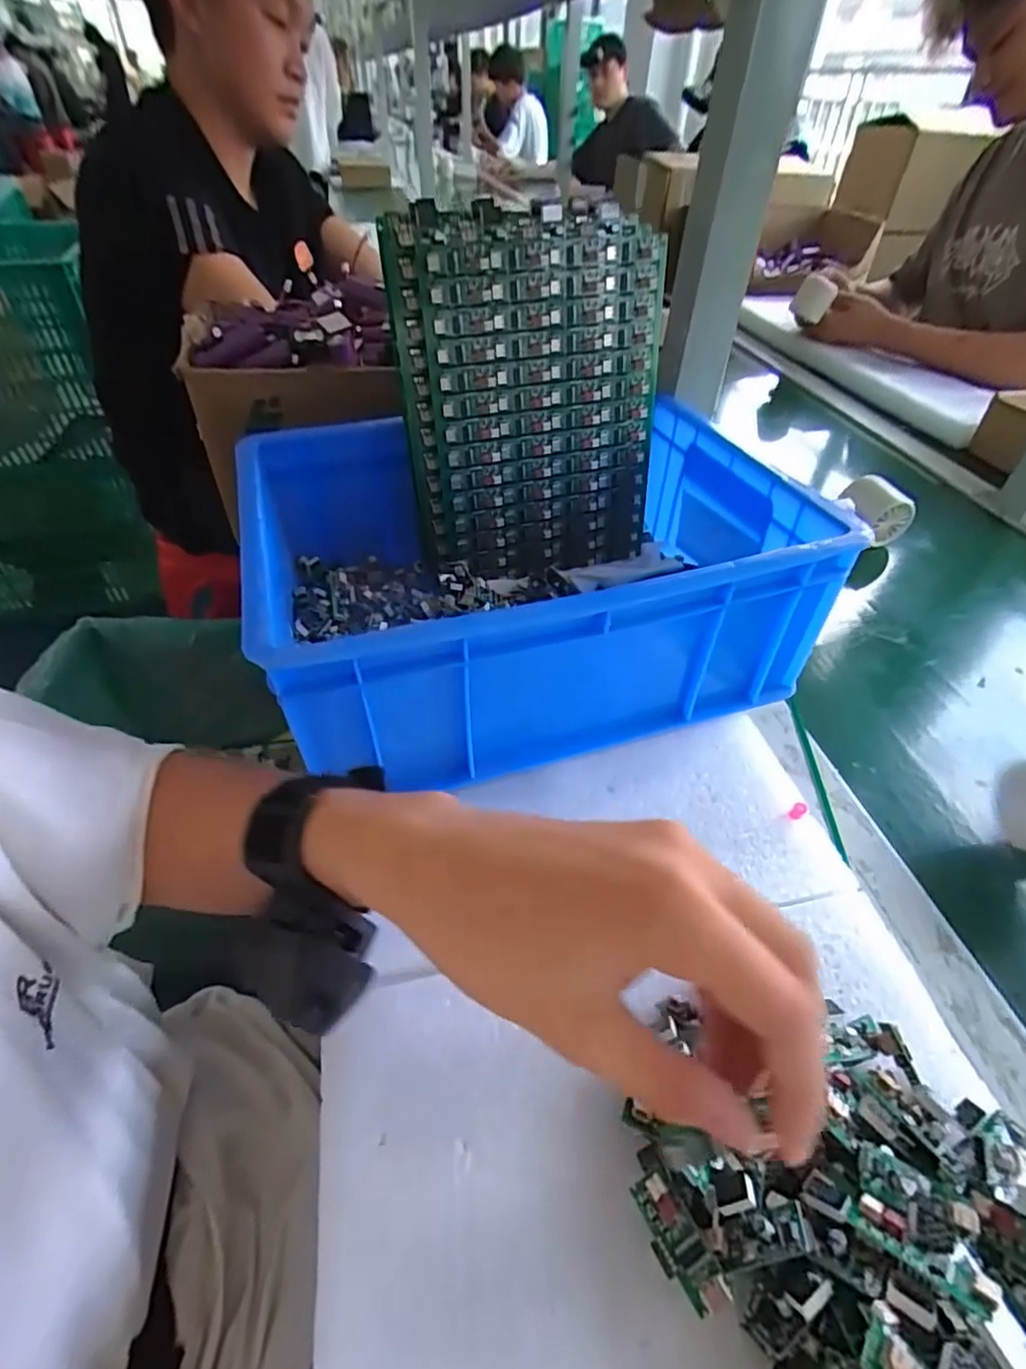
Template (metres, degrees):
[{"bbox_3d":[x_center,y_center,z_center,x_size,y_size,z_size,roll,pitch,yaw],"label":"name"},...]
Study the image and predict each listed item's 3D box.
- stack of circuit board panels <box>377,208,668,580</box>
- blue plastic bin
[{"bbox_3d":[0.013,-0.191,0.427,0.175,0.230,0.029,-11,38,-11],"label":"stack of circuit board panels"},{"bbox_3d":[0.007,-0.087,0.410,0.320,0.121,0.253,-11,47,-15],"label":"blue plastic bin"}]

